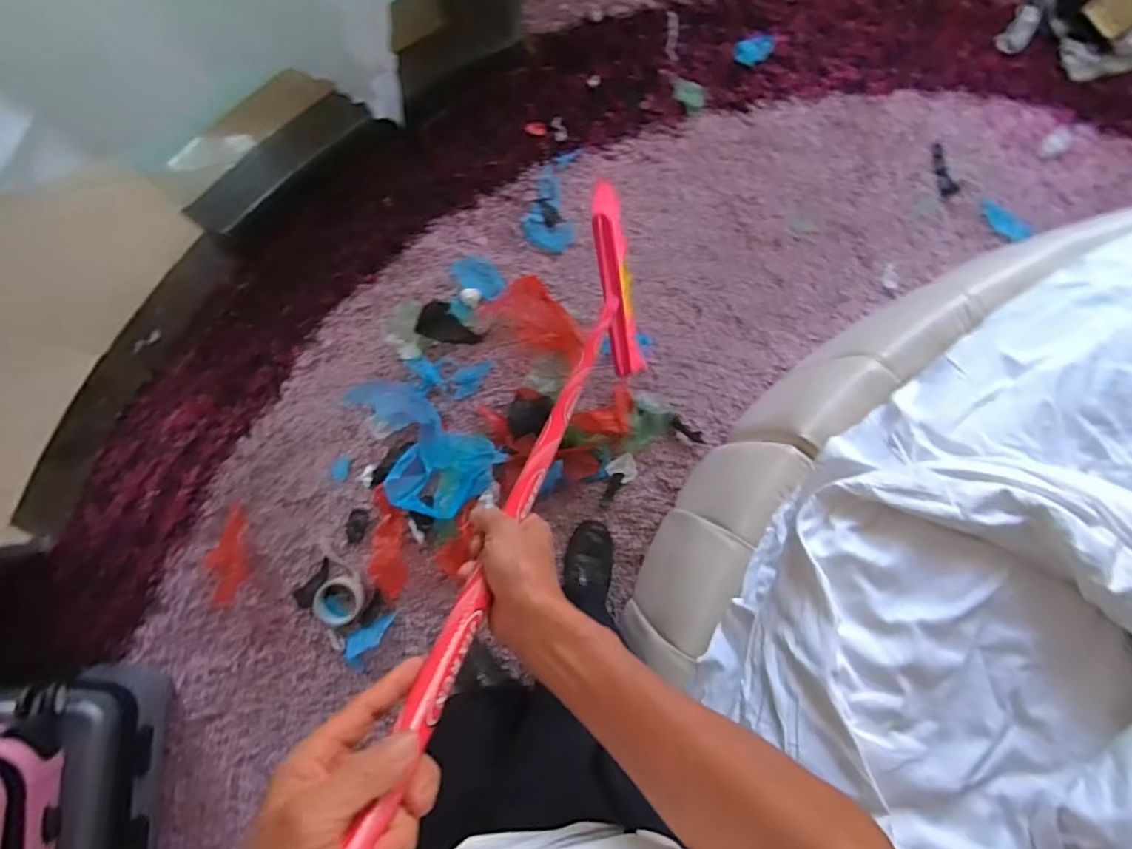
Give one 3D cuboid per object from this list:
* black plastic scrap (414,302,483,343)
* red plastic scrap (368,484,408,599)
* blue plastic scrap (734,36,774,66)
[{"bbox_3d":[-0.233,-0.204,1.150,0.124,0.041,0.072,11,87,-2],"label":"black plastic scrap"},{"bbox_3d":[-0.356,0.233,1.132,0.072,0.011,0.212,-5,88,-3],"label":"red plastic scrap"},{"bbox_3d":[0.411,-0.813,1.240,0.086,0.021,0.049,-11,88,-3],"label":"blue plastic scrap"}]

